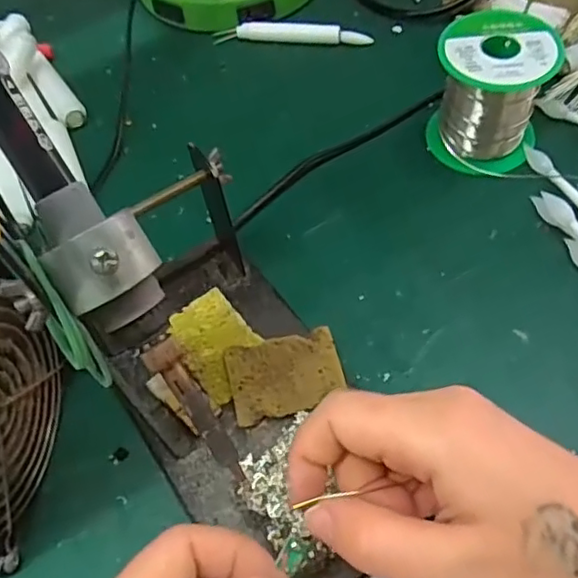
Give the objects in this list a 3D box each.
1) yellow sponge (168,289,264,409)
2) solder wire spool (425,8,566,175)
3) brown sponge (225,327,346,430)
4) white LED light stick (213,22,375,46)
[{"bbox_3d":[-0.038,0.029,0.319,0.038,0.006,0.056,-34,61,-16],"label":"yellow sponge"},{"bbox_3d":[0.124,-0.120,0.375,0.065,0.075,0.065,-2,58,4],"label":"solder wire spool"},{"bbox_3d":[-0.001,0.044,0.304,0.055,0.012,0.039,-14,58,-4],"label":"brown sponge"},{"bbox_3d":[0.003,-0.194,0.461,0.117,0.011,0.013,2,58,6],"label":"white LED light stick"}]

